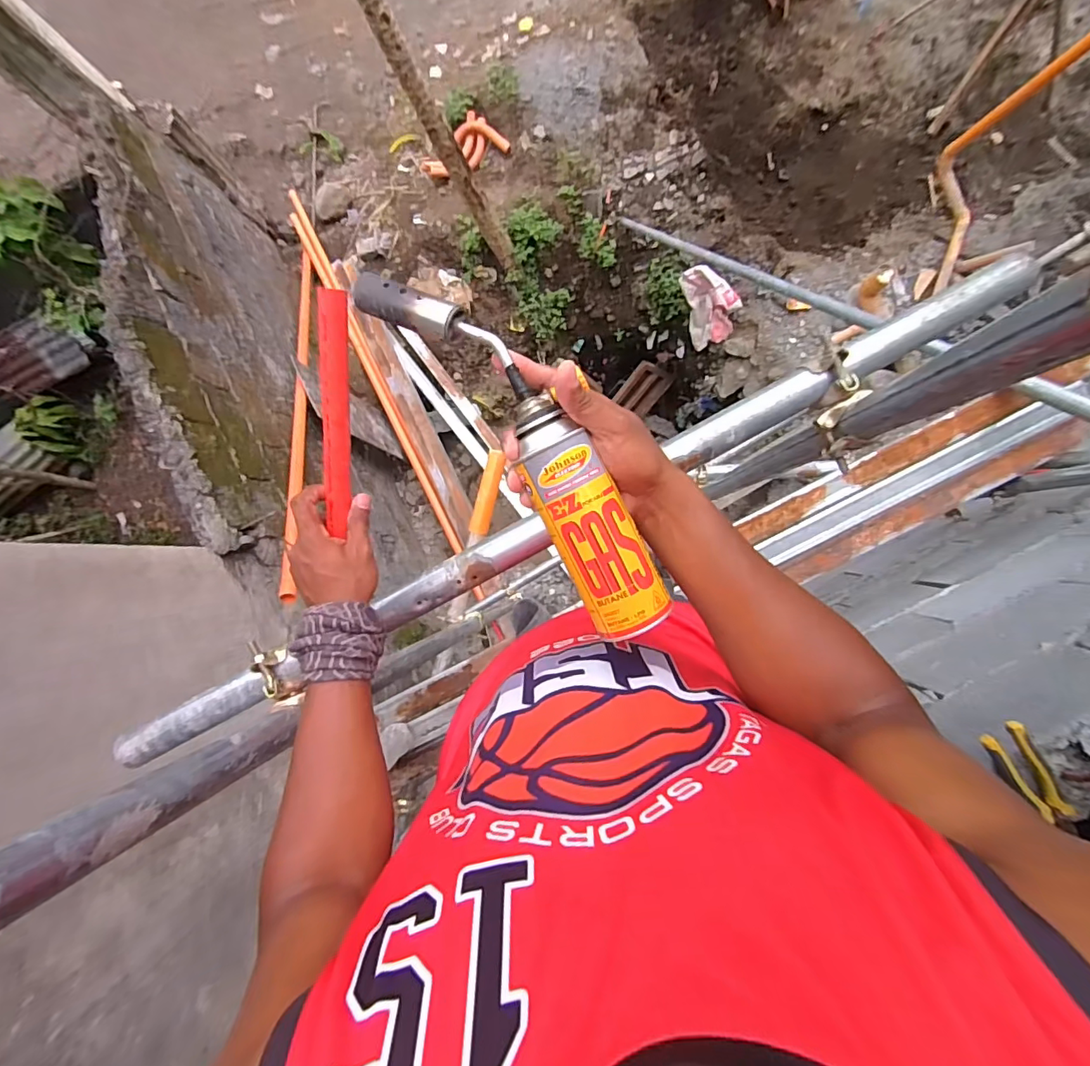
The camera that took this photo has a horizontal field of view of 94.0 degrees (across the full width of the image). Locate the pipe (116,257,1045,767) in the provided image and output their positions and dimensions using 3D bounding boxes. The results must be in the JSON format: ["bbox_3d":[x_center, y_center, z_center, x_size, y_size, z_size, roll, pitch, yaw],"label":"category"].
[{"bbox_3d":[0.045,-0.027,0.613,1.124,0.044,0.055,-28,86,4],"label":"pipe"}]

